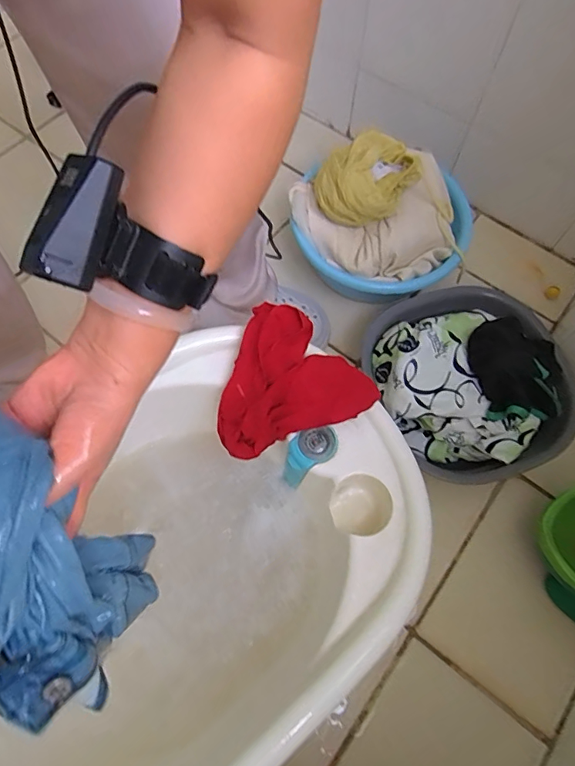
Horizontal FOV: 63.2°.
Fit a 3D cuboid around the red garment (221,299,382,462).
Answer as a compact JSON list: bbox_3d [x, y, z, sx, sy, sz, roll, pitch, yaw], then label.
[{"bbox_3d":[-0.007,-0.008,0.584,0.183,0.091,0.156,-14,67,-7],"label":"red garment"}]

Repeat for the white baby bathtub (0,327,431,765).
[{"bbox_3d":[-0.224,0.292,0.501,0.848,0.238,0.434,-33,71,-14],"label":"white baby bathtub"}]

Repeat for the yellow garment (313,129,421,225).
[{"bbox_3d":[0.120,-0.318,0.754,0.147,0.109,0.123,32,70,12],"label":"yellow garment"}]

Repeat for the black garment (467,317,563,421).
[{"bbox_3d":[0.329,-0.022,0.668,0.137,0.060,0.146,-11,67,-6],"label":"black garment"}]

